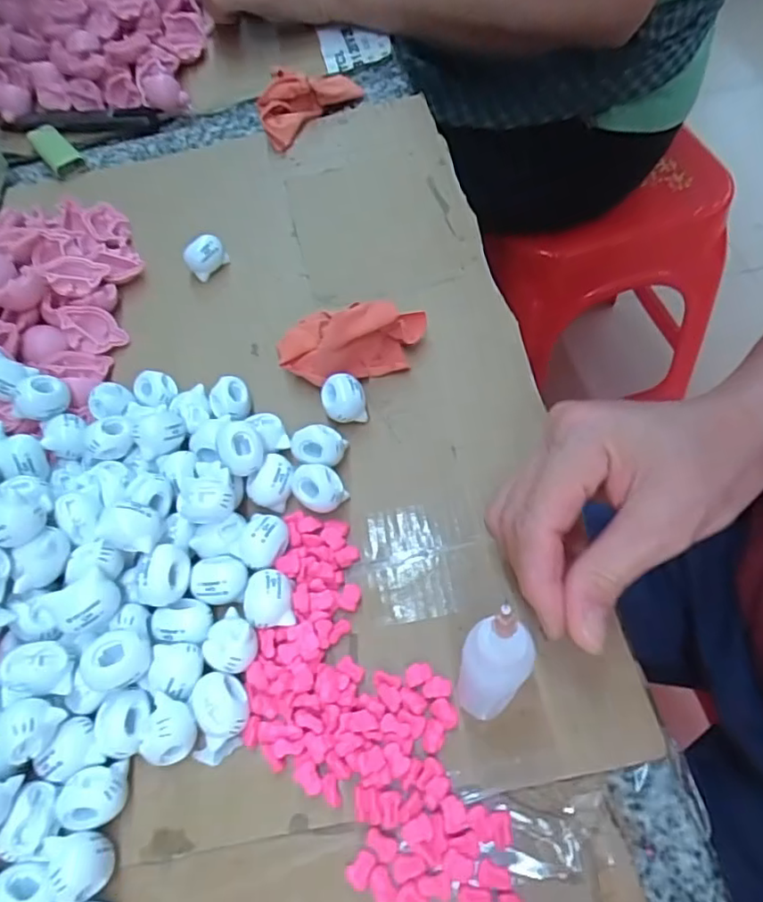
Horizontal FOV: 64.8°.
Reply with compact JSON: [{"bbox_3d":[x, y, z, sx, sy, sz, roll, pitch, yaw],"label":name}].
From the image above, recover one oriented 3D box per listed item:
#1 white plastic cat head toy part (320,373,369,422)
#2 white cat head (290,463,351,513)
[{"bbox_3d":[-0.020,-0.026,0.310,0.021,0.019,0.023,-3,60,5],"label":"white plastic cat head toy part"},{"bbox_3d":[-0.031,0.018,0.285,0.027,0.019,0.020,29,68,22],"label":"white cat head"}]

